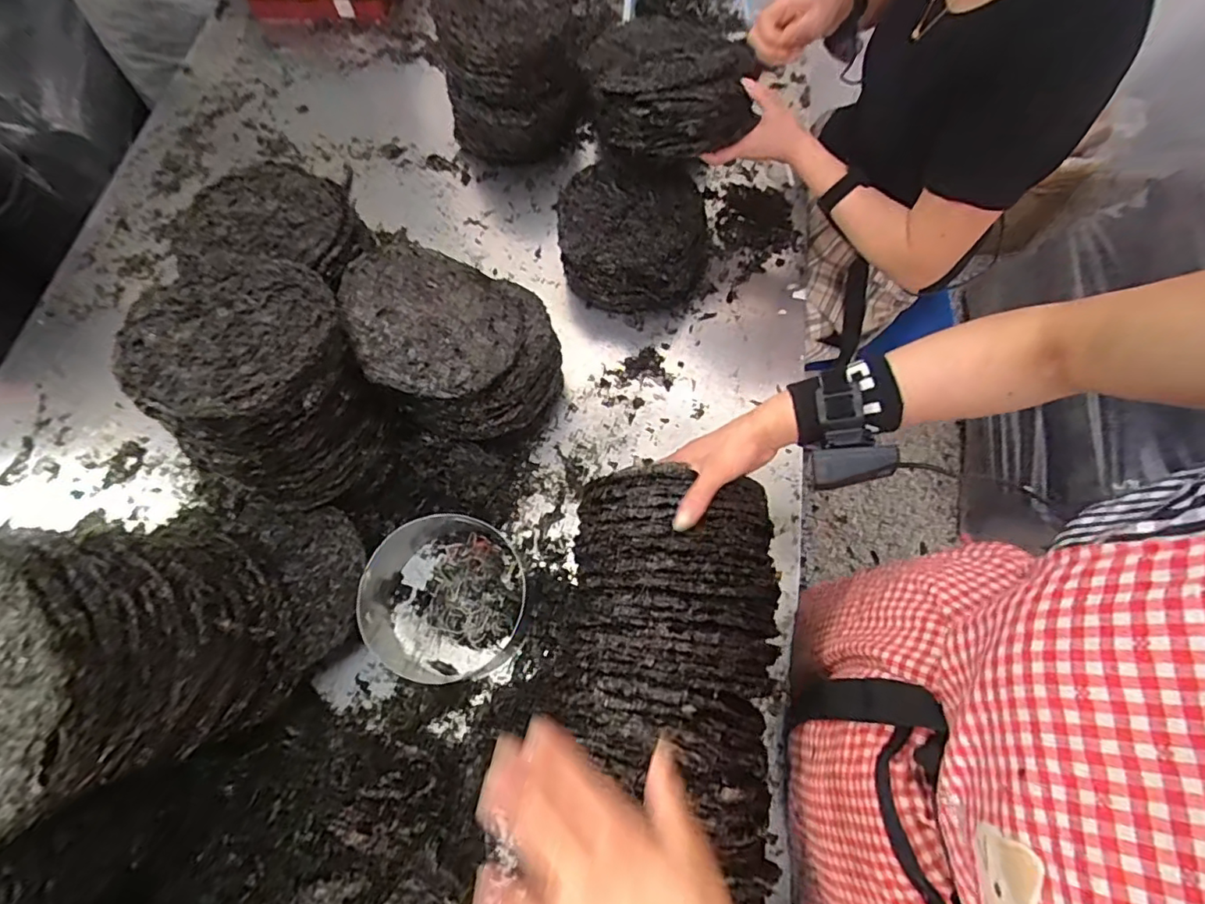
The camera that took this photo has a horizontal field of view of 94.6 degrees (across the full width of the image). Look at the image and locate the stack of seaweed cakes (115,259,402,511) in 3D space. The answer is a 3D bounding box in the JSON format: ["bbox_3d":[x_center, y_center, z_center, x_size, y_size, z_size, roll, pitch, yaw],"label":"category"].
[{"bbox_3d":[-0.362,-0.072,0.623,0.200,0.209,0.214,41,75,16],"label":"stack of seaweed cakes"}]

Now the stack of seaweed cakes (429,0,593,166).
[{"bbox_3d":[-0.150,-0.609,0.885,0.211,0.205,0.194,-27,70,-8],"label":"stack of seaweed cakes"}]

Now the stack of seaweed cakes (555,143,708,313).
[{"bbox_3d":[0.042,-0.309,0.807,0.208,0.121,0.184,8,69,5],"label":"stack of seaweed cakes"}]

